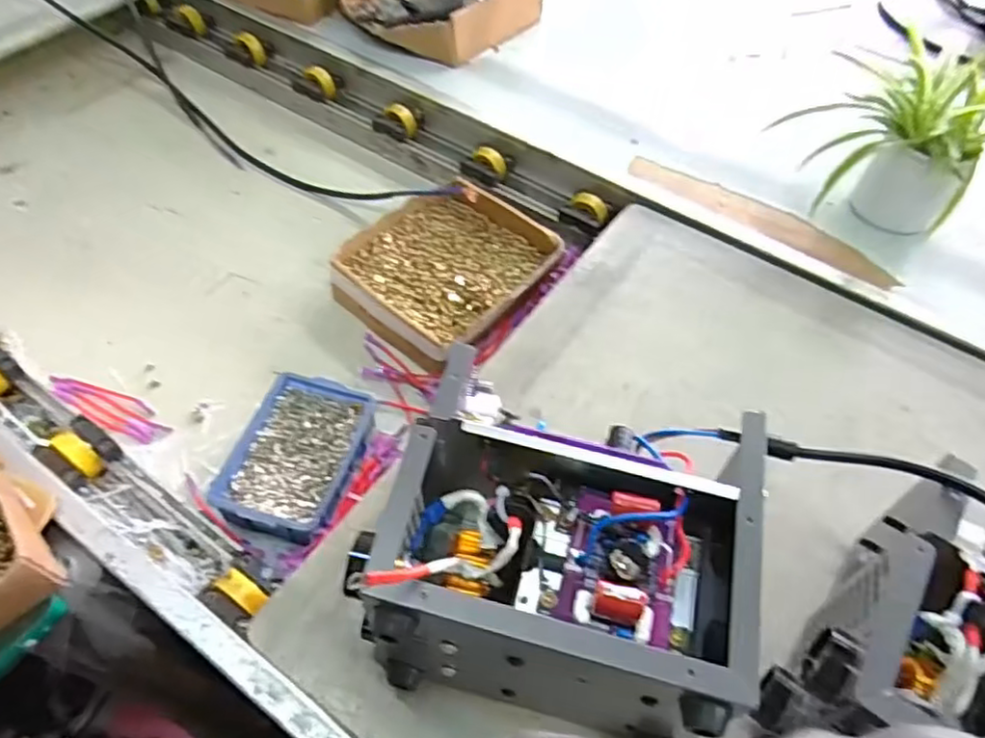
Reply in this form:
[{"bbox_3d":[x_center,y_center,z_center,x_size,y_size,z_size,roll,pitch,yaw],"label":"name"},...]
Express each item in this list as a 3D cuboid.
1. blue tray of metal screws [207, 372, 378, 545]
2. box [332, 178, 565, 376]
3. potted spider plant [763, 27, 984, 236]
[{"bbox_3d":[-0.175,0.084,0.610,0.105,0.049,0.152,13,54,7],"label":"blue tray of metal screws"},{"bbox_3d":[-0.052,-0.117,0.758,0.209,0.050,0.224,36,60,21],"label":"box"},{"bbox_3d":[0.428,-0.245,0.723,0.160,0.141,0.189,-36,63,-25],"label":"potted spider plant"}]

